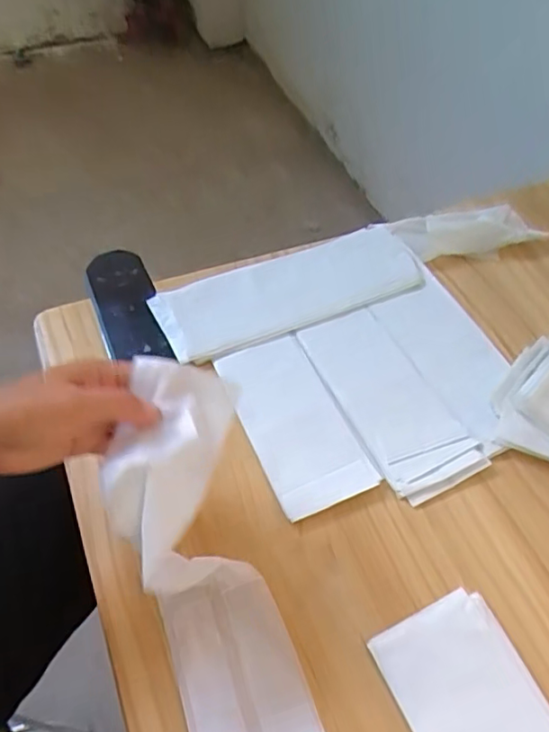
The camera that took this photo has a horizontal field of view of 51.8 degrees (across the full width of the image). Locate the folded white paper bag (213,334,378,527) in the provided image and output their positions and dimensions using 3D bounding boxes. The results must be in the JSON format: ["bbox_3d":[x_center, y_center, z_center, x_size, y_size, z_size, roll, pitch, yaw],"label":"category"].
[{"bbox_3d":[0.015,0.043,0.474,0.080,0.007,0.161,-18,56,-17],"label":"folded white paper bag"}]

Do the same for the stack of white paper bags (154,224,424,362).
[{"bbox_3d":[0.017,-0.077,0.559,0.262,0.012,0.092,-21,57,-19],"label":"stack of white paper bags"}]

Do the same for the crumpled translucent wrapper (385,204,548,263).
[{"bbox_3d":[0.210,-0.145,0.622,0.152,0.018,0.067,-11,54,-12],"label":"crumpled translucent wrapper"}]

